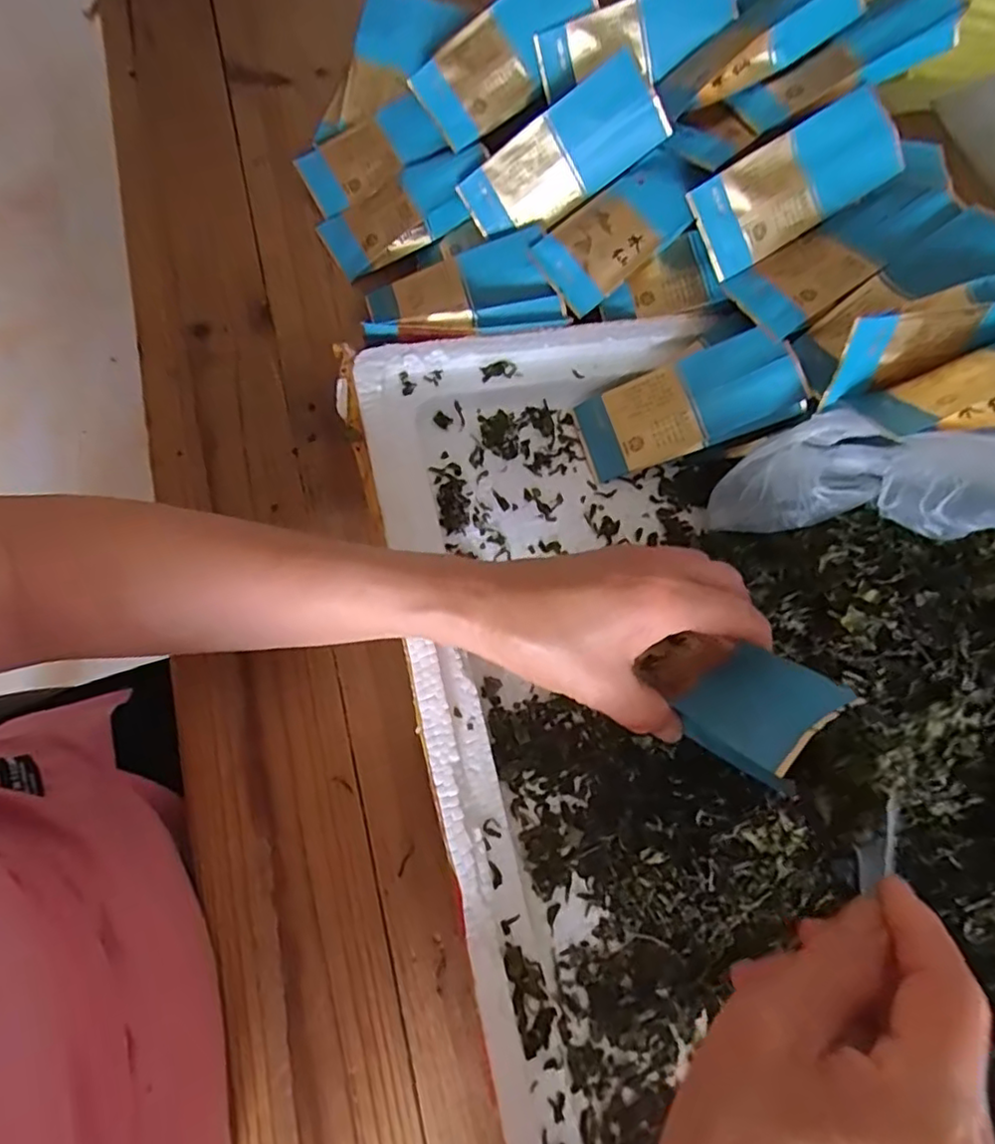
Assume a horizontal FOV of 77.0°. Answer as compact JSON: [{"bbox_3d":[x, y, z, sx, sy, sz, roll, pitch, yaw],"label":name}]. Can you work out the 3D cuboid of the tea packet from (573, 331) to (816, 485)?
[{"bbox_3d":[0.114,-0.101,0.380,0.127,0.014,0.055,-20,81,18],"label":"tea packet"}]

